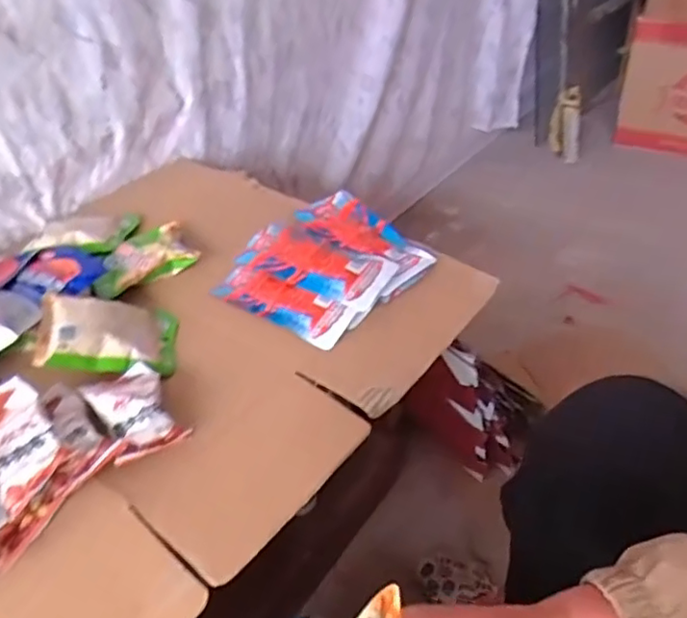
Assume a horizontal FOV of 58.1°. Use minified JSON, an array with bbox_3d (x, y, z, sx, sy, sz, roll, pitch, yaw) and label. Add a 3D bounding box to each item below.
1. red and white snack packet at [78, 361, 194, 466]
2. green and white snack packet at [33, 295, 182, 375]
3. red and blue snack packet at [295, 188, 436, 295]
[{"bbox_3d":[-0.212,0.103,0.630,0.071,0.051,0.117,-28,45,-24],"label":"red and white snack packet"},{"bbox_3d":[-0.265,0.027,0.707,0.140,0.026,0.121,14,32,-26],"label":"green and white snack packet"},{"bbox_3d":[0.026,-0.096,0.842,0.089,0.037,0.197,-30,45,-26],"label":"red and blue snack packet"}]

